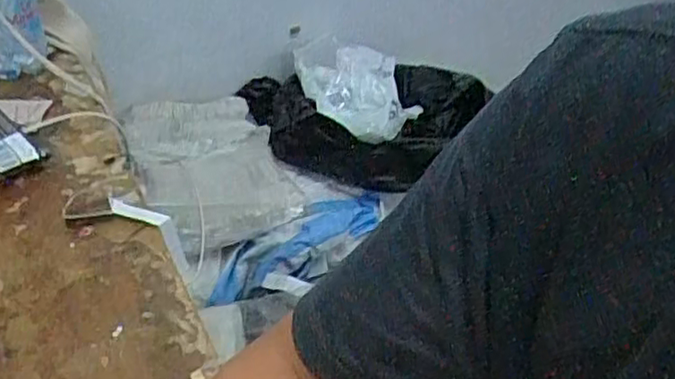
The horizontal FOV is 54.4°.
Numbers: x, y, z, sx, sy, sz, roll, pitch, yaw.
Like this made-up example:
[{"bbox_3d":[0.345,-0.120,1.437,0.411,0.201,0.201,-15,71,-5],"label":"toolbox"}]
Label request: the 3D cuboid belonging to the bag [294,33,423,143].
[{"bbox_3d":[0.034,-0.222,1.372,0.209,0.110,0.300,-4,37,-9],"label":"bag"}]

